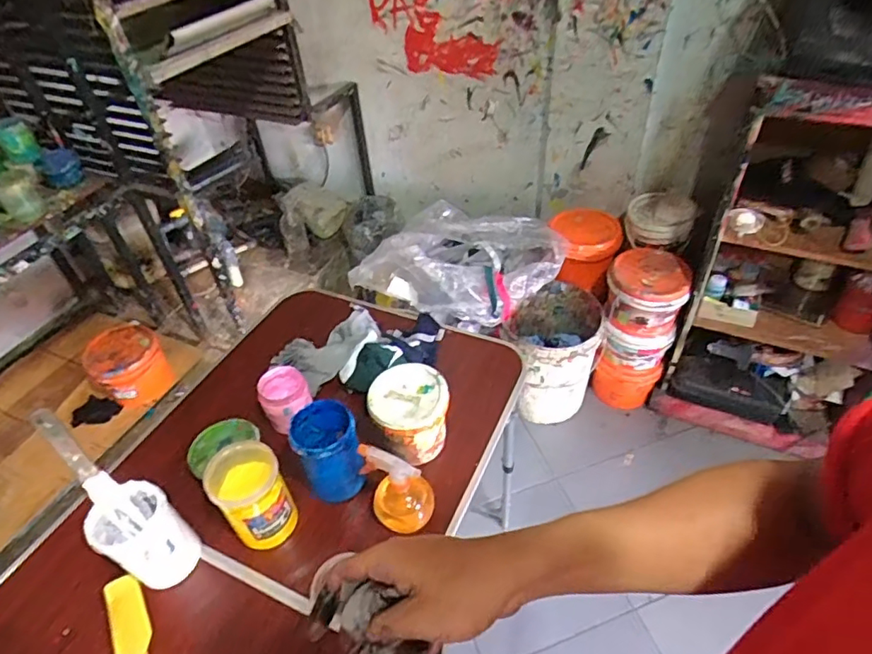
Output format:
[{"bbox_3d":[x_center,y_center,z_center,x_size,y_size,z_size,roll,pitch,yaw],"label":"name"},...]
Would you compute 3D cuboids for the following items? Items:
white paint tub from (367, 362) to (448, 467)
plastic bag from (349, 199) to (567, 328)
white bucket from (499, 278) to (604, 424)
[{"bbox_3d":[-0.042,0.150,0.917,0.122,0.132,0.116,-2,44,2],"label":"white paint tub"},{"bbox_3d":[0.052,-0.189,1.670,0.620,0.214,0.330,11,46,16],"label":"plastic bag"},{"bbox_3d":[0.365,0.097,1.758,0.267,0.377,0.284,-2,44,2],"label":"white bucket"}]

